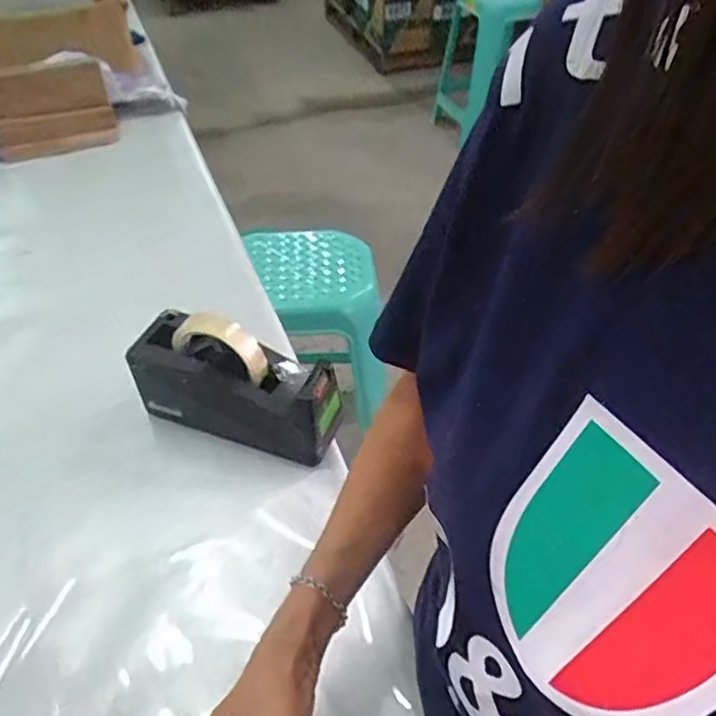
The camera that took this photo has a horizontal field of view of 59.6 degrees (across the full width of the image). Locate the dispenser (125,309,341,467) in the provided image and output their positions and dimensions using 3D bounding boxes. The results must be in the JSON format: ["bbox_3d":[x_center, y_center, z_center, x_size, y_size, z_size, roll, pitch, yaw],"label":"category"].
[{"bbox_3d":[-0.121,0.025,0.630,0.206,0.117,0.077,14,48,13],"label":"dispenser"}]

